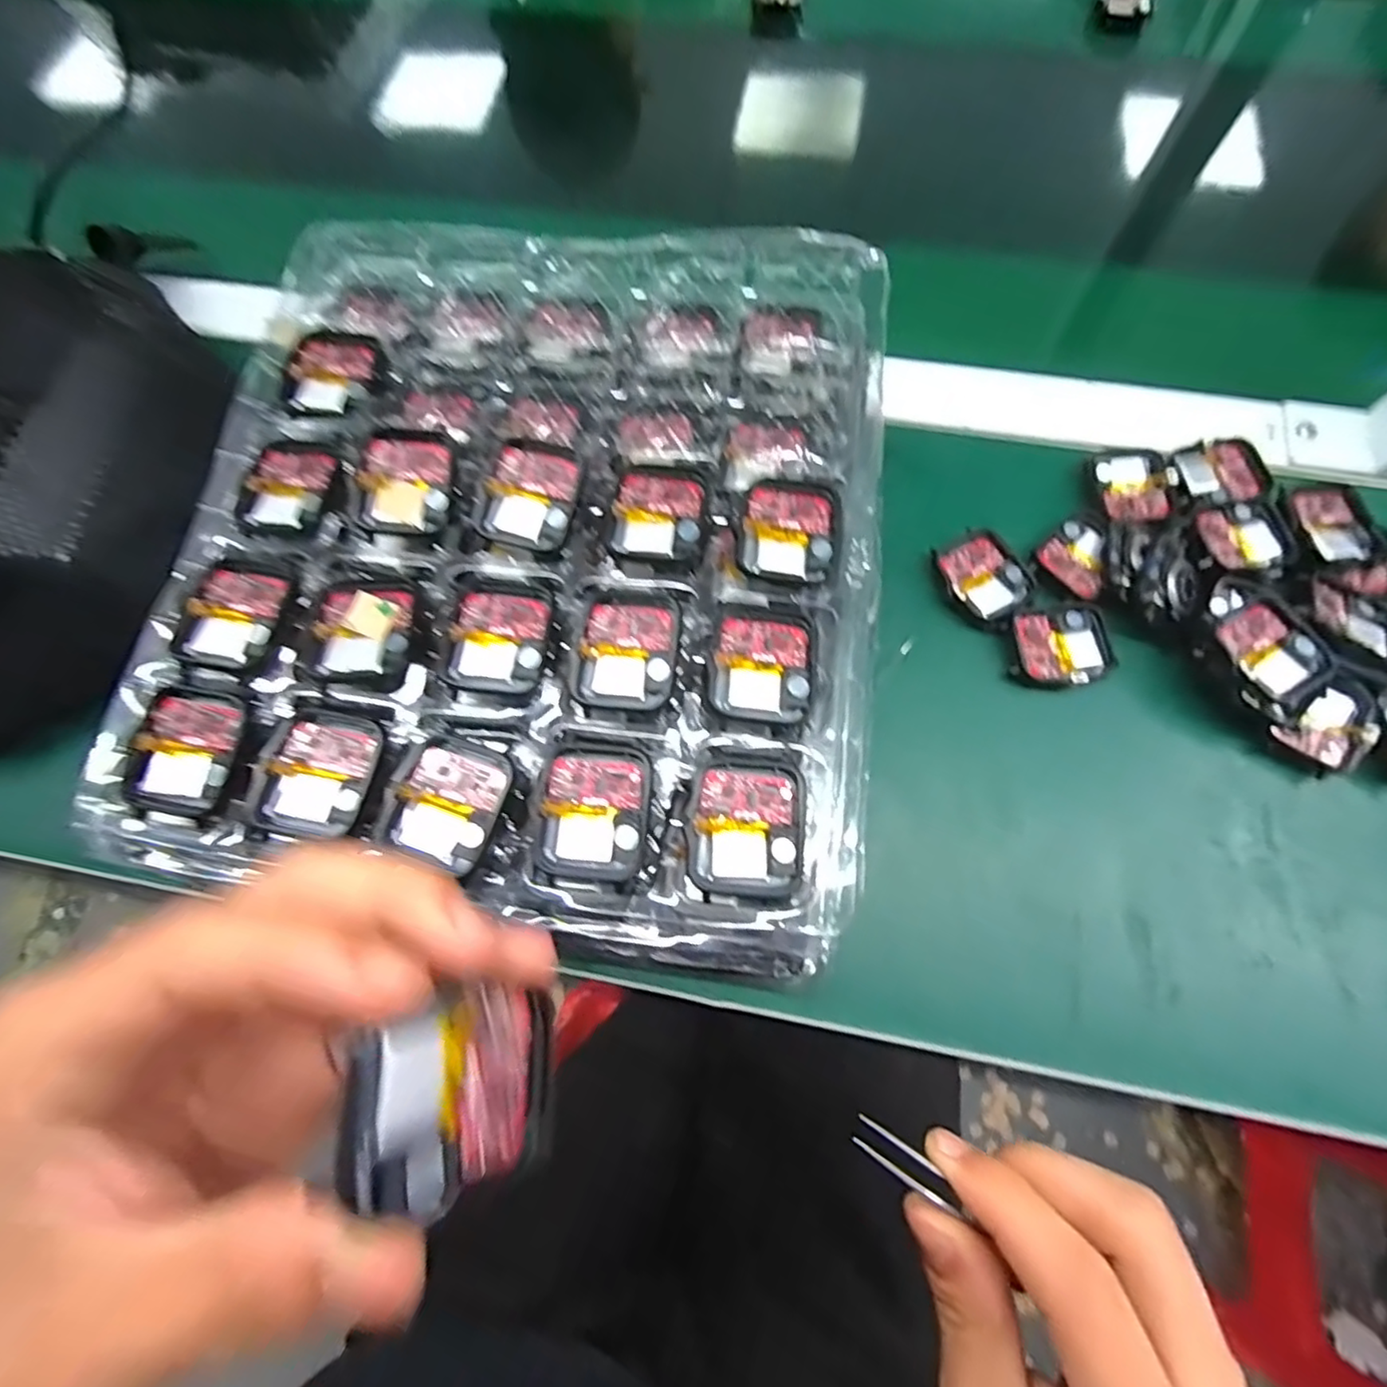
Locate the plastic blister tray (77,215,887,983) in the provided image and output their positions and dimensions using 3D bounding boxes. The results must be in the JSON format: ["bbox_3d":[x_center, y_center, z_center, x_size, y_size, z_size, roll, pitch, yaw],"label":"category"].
[{"bbox_3d":[-0.062,-0.065,0.250,0.263,0.031,0.290,8,72,4],"label":"plastic blister tray"}]

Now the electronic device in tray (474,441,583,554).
[{"bbox_3d":[-0.062,-0.076,0.243,0.035,0.004,0.040,17,91,6],"label":"electronic device in tray"}]

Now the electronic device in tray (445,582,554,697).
[{"bbox_3d":[-0.070,-0.021,0.229,0.034,0.006,0.040,8,72,4],"label":"electronic device in tray"}]

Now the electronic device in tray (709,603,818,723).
[{"bbox_3d":[0.025,-0.011,0.223,0.036,0.006,0.041,7,72,4],"label":"electronic device in tray"}]

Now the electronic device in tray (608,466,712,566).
[{"bbox_3d":[-0.012,-0.068,0.240,0.036,0.004,0.040,8,72,4],"label":"electronic device in tray"}]

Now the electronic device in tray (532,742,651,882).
[{"bbox_3d":[-0.033,0.039,0.209,0.034,0.010,0.042,7,72,4],"label":"electronic device in tray"}]

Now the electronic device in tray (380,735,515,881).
[{"bbox_3d":[-0.081,0.036,0.208,0.035,0.004,0.040,19,73,7],"label":"electronic device in tray"}]

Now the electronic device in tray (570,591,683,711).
[{"bbox_3d":[-0.023,-0.017,0.223,0.036,0.005,0.042,8,72,4],"label":"electronic device in tray"}]

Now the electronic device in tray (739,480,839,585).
[{"bbox_3d":[0.036,-0.062,0.237,0.035,0.004,0.038,8,72,4],"label":"electronic device in tray"}]

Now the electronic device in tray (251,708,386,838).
[{"bbox_3d":[-0.126,0.028,0.217,0.035,0.009,0.042,14,72,6],"label":"electronic device in tray"}]

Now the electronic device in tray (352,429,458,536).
[{"bbox_3d":[-0.112,-0.083,0.246,0.035,0.011,0.041,3,71,2],"label":"electronic device in tray"}]

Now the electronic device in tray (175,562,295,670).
[{"bbox_3d":[-0.167,-0.029,0.231,0.035,0.006,0.040,12,72,5],"label":"electronic device in tray"}]

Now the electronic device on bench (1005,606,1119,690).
[{"bbox_3d":[0.169,-0.021,0.290,0.046,0.007,0.038,-4,71,0],"label":"electronic device on bench"}]

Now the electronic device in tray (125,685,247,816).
[{"bbox_3d":[-0.173,0.021,0.219,0.033,0.015,0.042,15,72,6],"label":"electronic device in tray"}]

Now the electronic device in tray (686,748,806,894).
[{"bbox_3d":[0.017,0.041,0.207,0.036,0.009,0.045,3,71,2],"label":"electronic device in tray"}]

